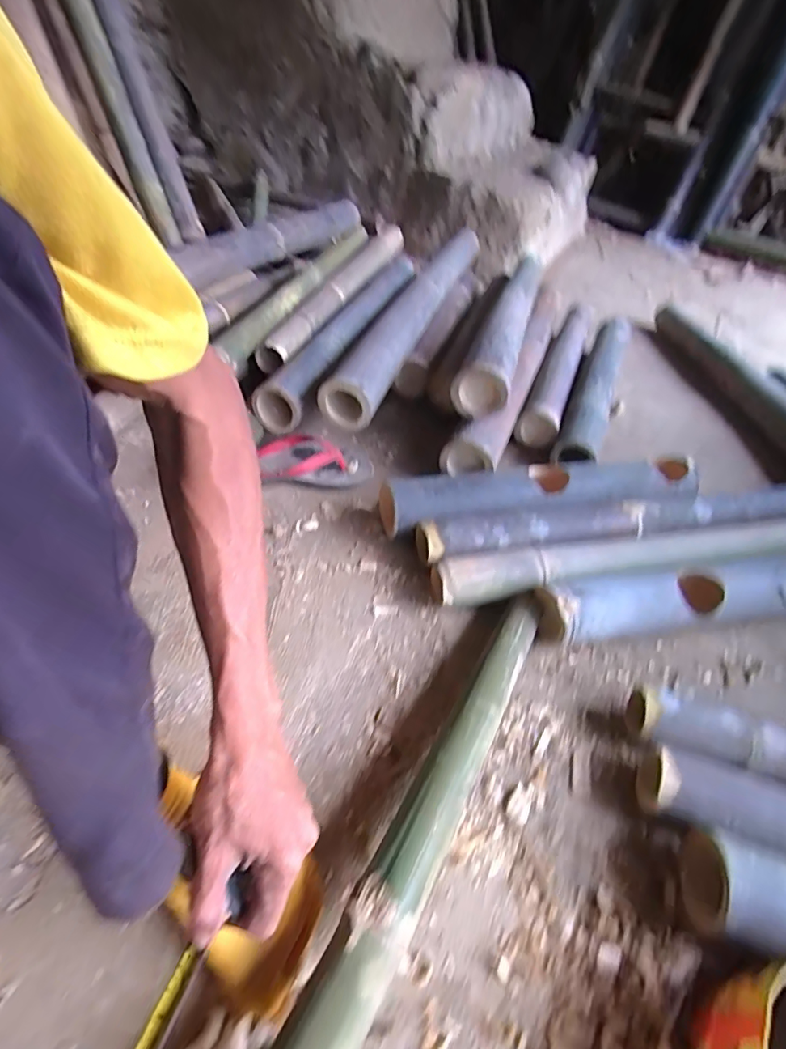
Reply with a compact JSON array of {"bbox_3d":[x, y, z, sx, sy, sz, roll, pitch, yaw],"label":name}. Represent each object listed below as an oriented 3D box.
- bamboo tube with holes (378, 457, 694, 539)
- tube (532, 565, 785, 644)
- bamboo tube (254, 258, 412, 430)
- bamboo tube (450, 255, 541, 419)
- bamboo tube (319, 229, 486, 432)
[{"bbox_3d":[0.219,-0.040,0.689,0.438,0.065,0.085,-3,46,-11],"label":"bamboo tube with holes"},{"bbox_3d":[0.434,0.089,0.599,0.530,0.078,0.068,-3,46,-10],"label":"tube"},{"bbox_3d":[-0.074,-0.365,0.913,0.088,0.083,0.642,15,45,8],"label":"bamboo tube"},{"bbox_3d":[0.233,-0.429,0.976,0.082,0.070,0.751,16,45,8],"label":"bamboo tube"},{"bbox_3d":[0.064,-0.471,1.019,0.085,0.073,0.938,15,45,8],"label":"bamboo tube"}]

